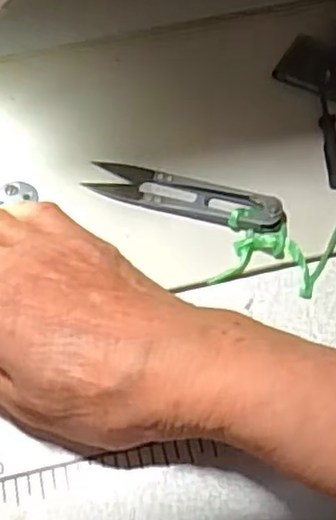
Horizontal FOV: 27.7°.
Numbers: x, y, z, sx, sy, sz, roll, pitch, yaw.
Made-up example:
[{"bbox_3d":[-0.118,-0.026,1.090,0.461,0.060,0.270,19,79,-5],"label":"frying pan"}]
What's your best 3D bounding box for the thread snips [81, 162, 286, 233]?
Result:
[{"bbox_3d":[0.009,-0.033,0.338,0.098,0.013,0.023,16,59,11],"label":"thread snips"}]

